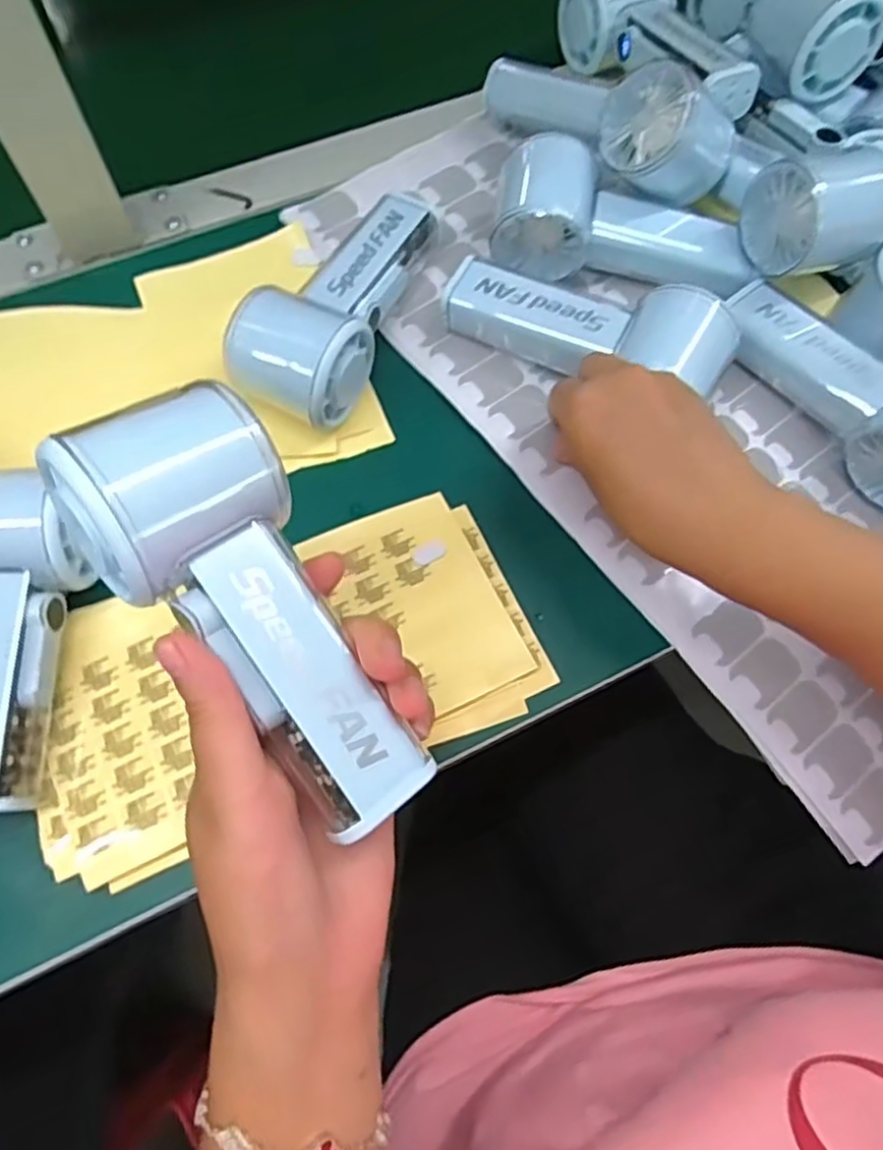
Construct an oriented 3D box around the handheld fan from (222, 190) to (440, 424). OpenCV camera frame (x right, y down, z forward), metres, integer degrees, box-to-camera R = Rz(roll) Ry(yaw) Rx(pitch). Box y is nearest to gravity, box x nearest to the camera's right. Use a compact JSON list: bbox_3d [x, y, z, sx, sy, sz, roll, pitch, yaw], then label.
[{"bbox_3d":[-0.055,-0.155,0.391,0.067,0.057,0.162,22,70,7],"label":"handheld fan"}]

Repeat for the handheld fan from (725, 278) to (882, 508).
[{"bbox_3d":[0.215,-0.101,0.379,0.049,0.063,0.147,-36,74,-14],"label":"handheld fan"}]

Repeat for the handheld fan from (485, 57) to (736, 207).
[{"bbox_3d":[0.095,-0.267,0.419,0.062,0.068,0.140,-41,61,-15],"label":"handheld fan"}]

